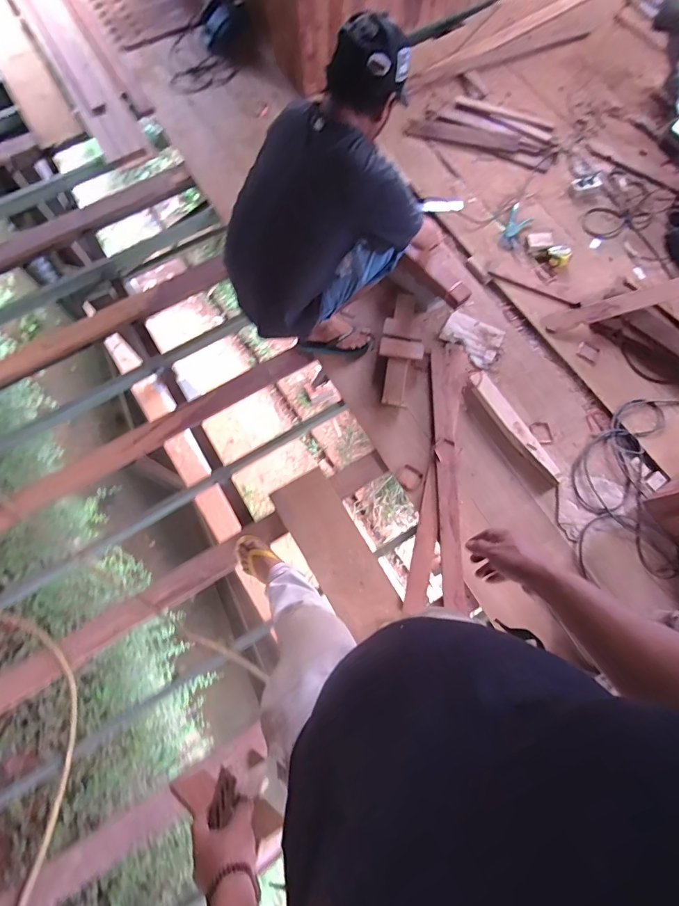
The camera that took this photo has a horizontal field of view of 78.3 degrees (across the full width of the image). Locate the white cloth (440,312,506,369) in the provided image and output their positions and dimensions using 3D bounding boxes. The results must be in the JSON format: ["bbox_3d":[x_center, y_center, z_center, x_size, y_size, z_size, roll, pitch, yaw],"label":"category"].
[{"bbox_3d":[0.485,-0.421,1.516,0.219,0.045,0.168,36,78,9],"label":"white cloth"}]

